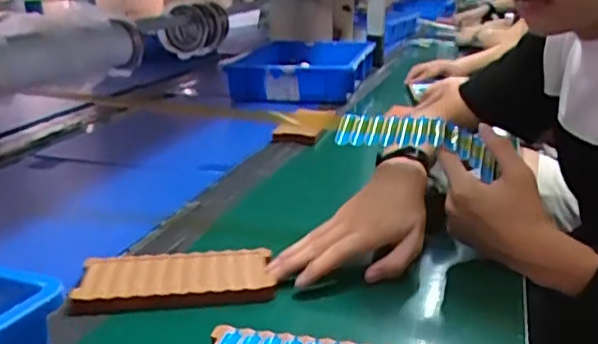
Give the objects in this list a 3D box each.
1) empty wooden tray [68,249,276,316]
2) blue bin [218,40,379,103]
[{"bbox_3d":[-0.112,0.096,0.557,0.172,0.013,0.069,0,35,-10],"label":"empty wooden tray"},{"bbox_3d":[0.029,-0.254,1.437,0.268,0.098,0.425,4,20,18],"label":"blue bin"}]

